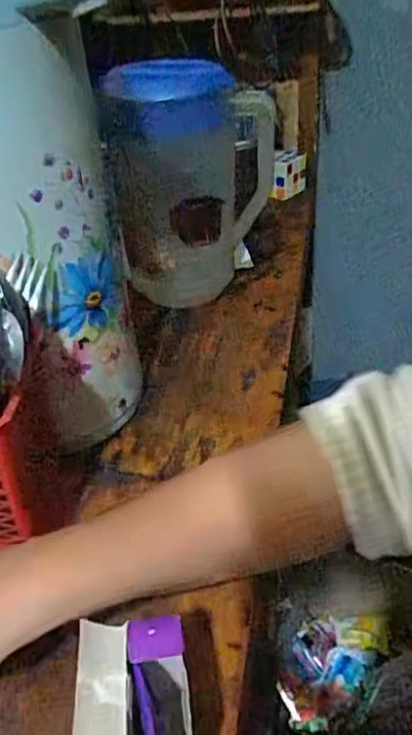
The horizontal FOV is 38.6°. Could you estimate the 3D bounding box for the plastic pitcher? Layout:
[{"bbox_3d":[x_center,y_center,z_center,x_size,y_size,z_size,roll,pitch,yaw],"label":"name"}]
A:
[{"bbox_3d":[-0.018,-0.172,0.593,0.156,0.237,0.122,-4,37,-7],"label":"plastic pitcher"}]

